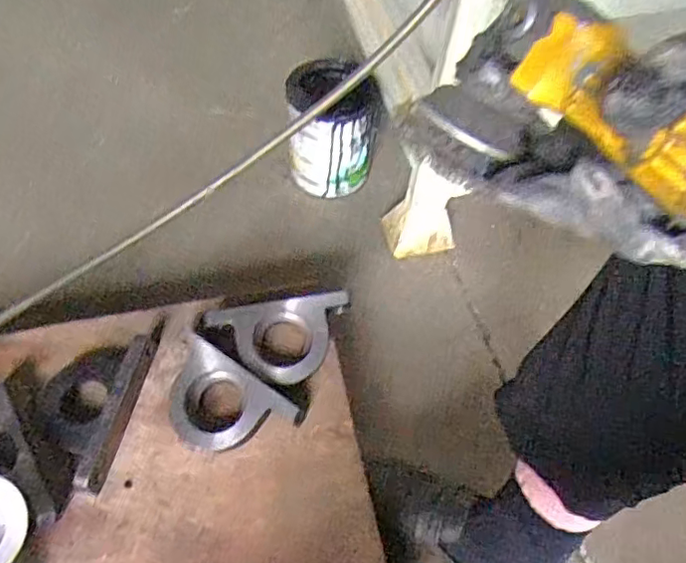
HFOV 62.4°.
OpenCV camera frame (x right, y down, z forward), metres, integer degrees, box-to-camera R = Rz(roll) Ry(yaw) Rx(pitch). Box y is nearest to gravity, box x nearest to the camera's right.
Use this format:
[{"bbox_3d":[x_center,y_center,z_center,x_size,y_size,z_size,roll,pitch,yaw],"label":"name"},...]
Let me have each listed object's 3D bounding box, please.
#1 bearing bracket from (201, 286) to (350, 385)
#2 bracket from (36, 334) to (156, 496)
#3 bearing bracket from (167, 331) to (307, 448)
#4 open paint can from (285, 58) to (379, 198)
[{"bbox_3d":[-0.063,0.065,0.596,0.146,0.043,0.084,-8,60,-9],"label":"bearing bracket"},{"bbox_3d":[-0.251,0.121,0.563,0.086,0.029,0.150,12,59,3],"label":"bracket"},{"bbox_3d":[-0.119,0.123,0.560,0.141,0.043,0.091,31,62,14],"label":"bearing bracket"},{"bbox_3d":[-0.017,-0.222,0.837,0.121,0.155,0.123,0,57,0],"label":"open paint can"}]

